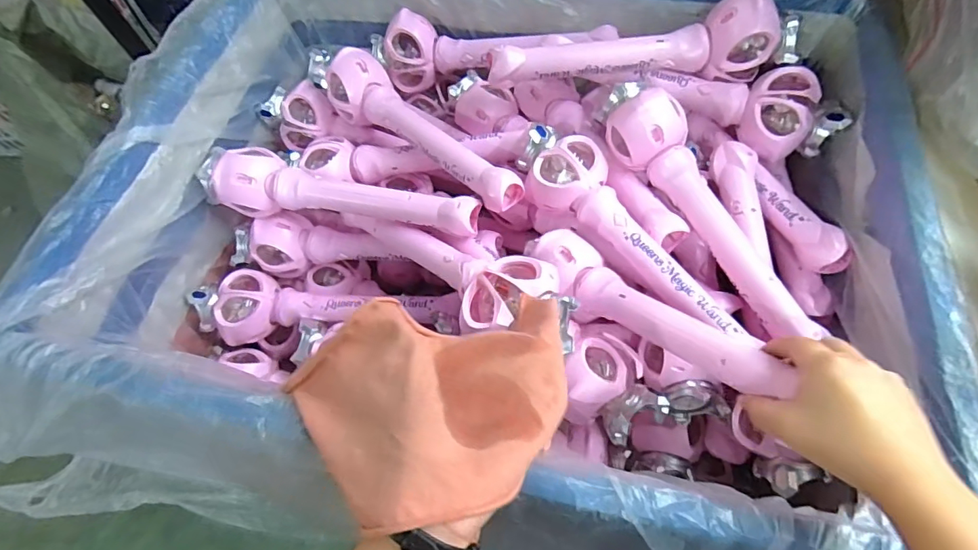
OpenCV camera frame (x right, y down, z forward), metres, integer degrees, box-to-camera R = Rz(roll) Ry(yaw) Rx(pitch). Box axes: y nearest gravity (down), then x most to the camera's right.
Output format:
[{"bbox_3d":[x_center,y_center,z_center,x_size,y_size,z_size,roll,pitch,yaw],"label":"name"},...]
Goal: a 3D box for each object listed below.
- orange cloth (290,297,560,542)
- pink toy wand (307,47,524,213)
[{"bbox_3d":[-0.035,0.089,0.348,0.204,0.086,0.152,-15,63,-5],"label":"orange cloth"},{"bbox_3d":[-0.097,-0.190,0.625,0.344,0.065,0.072,41,71,21],"label":"pink toy wand"}]

